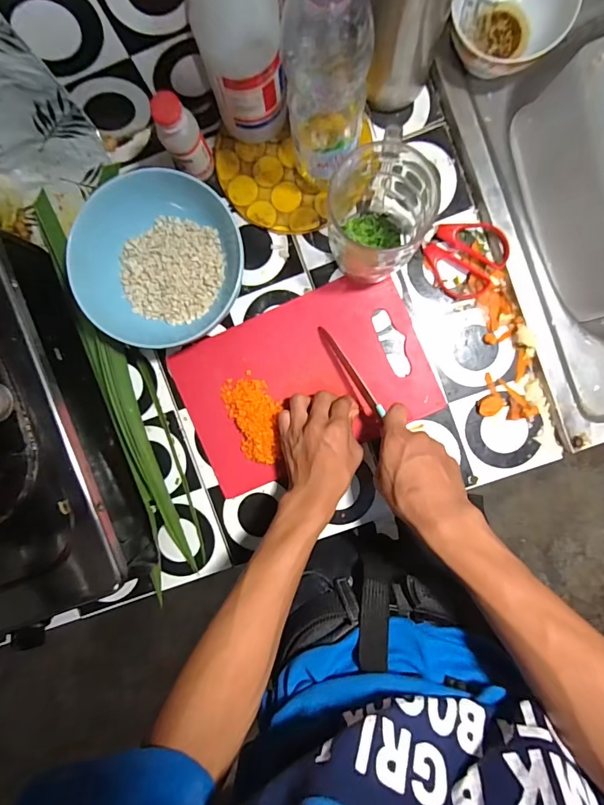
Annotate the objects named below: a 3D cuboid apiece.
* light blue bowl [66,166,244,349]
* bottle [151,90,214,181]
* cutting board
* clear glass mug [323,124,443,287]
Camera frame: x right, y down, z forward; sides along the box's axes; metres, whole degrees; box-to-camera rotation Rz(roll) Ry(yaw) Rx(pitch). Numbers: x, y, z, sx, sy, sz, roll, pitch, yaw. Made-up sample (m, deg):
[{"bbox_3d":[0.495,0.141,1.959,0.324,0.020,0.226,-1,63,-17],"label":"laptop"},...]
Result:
[{"bbox_3d":[-0.150,-0.146,0.448,0.156,0.077,0.166,0,92,3],"label":"light blue bowl"},{"bbox_3d":[-0.118,-0.262,0.422,0.038,0.104,0.033,-28,91,4],"label":"bottle"},{"bbox_3d":[0.003,-0.025,0.480,0.274,0.012,0.180,-24,91,4],"label":"cutting board"},{"bbox_3d":[0.076,-0.192,0.429,0.107,0.077,0.107,0,92,3],"label":"clear glass mug"}]

